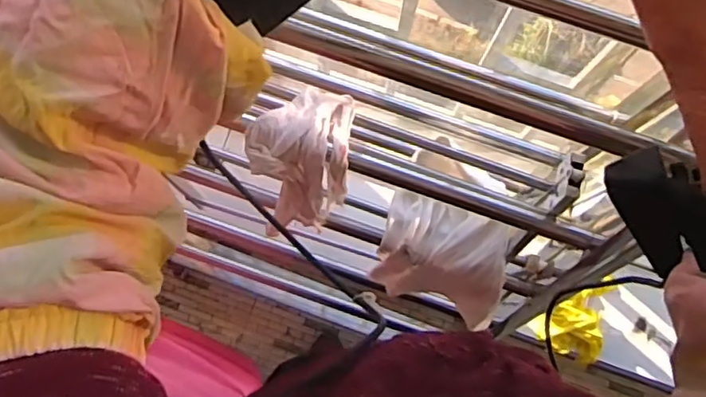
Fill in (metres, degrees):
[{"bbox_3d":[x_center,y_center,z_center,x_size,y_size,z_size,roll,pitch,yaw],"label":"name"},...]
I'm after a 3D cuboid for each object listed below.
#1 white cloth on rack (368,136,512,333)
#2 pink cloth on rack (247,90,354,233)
[{"bbox_3d":[0.110,0.042,0.667,0.149,0.104,0.162,24,80,3],"label":"white cloth on rack"},{"bbox_3d":[-0.049,-0.035,0.573,0.089,0.117,0.124,6,79,0],"label":"pink cloth on rack"}]

